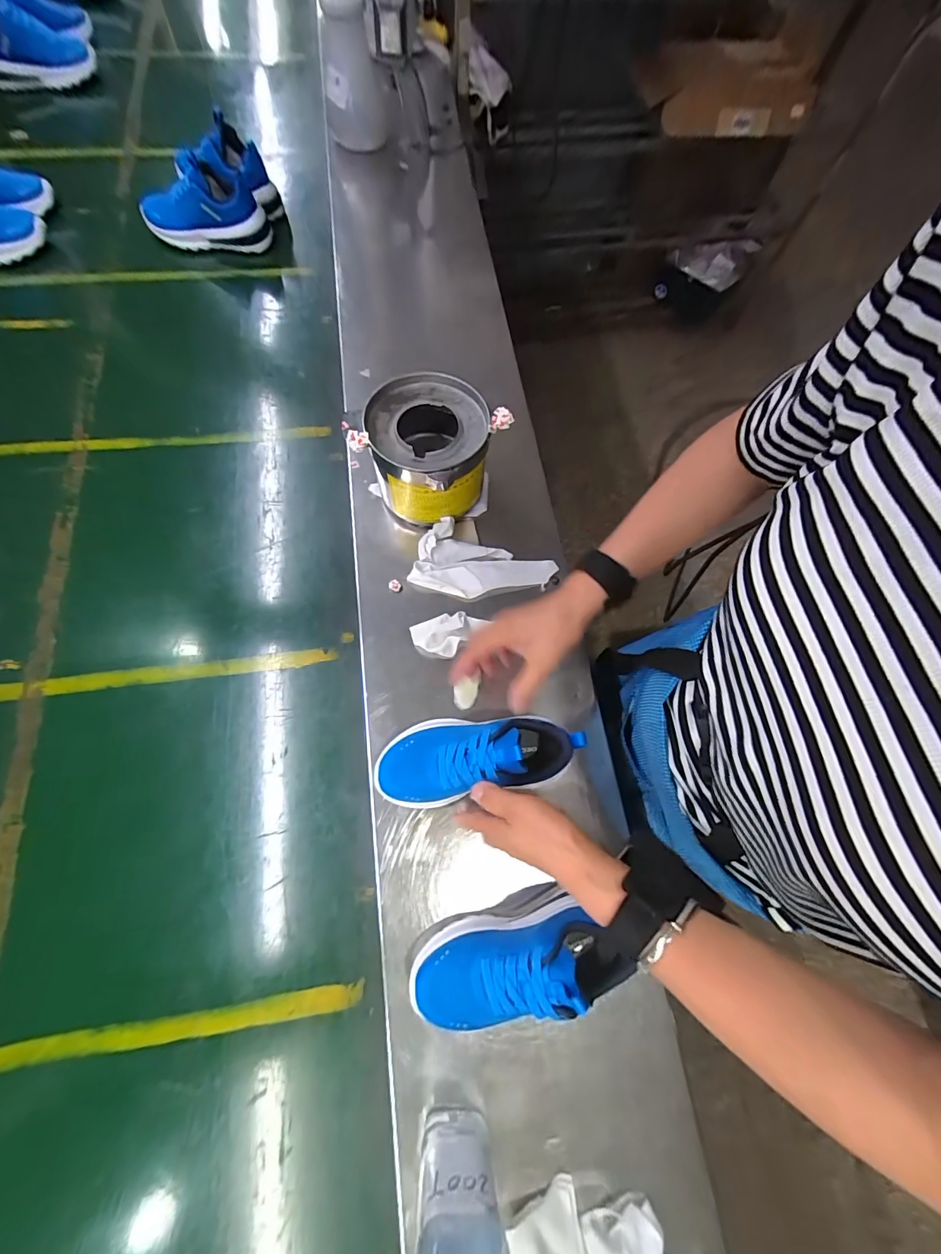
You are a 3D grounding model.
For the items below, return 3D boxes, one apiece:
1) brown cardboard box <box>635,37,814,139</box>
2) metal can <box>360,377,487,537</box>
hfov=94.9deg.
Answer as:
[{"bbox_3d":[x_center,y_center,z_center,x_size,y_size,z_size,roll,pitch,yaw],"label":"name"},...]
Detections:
[{"bbox_3d":[0.667,-1.349,1.084,0.498,0.169,0.138,-19,72,-9],"label":"brown cardboard box"},{"bbox_3d":[-0.051,-0.209,0.536,0.133,0.117,0.146,1,72,-3],"label":"metal can"}]

